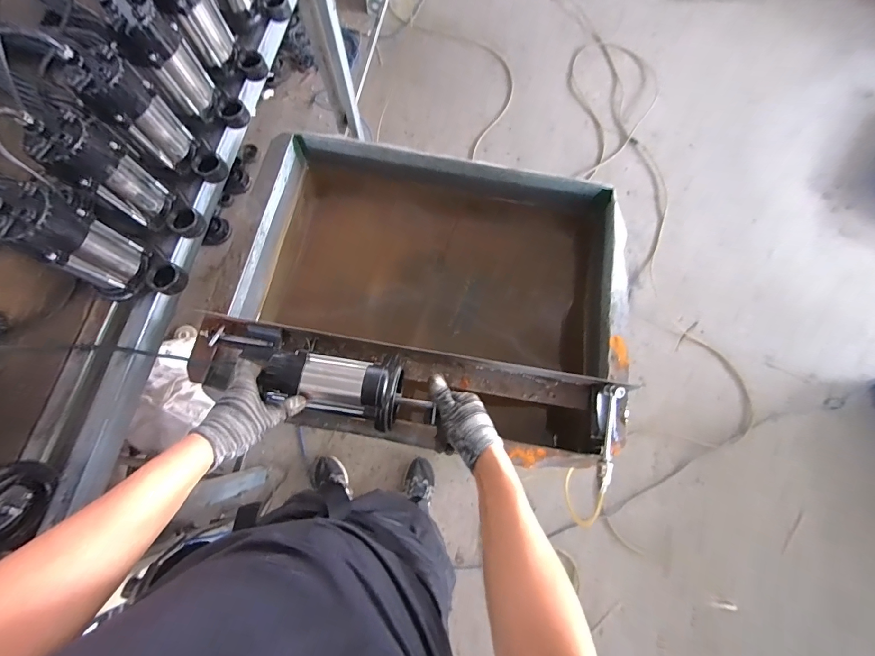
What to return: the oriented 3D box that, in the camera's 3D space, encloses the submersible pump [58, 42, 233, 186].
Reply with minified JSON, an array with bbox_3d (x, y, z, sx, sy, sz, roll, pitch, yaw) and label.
[{"bbox_3d":[-0.492,-0.351,0.642,0.141,0.193,0.094,33,76,8],"label":"submersible pump"}]

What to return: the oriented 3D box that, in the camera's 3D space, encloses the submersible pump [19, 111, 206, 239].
[{"bbox_3d":[-0.513,-0.229,0.601,0.144,0.195,0.097,34,76,8],"label":"submersible pump"}]

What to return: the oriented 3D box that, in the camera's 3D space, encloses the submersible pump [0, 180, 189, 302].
[{"bbox_3d":[-0.539,-0.114,0.577,0.144,0.210,0.116,34,76,8],"label":"submersible pump"}]

